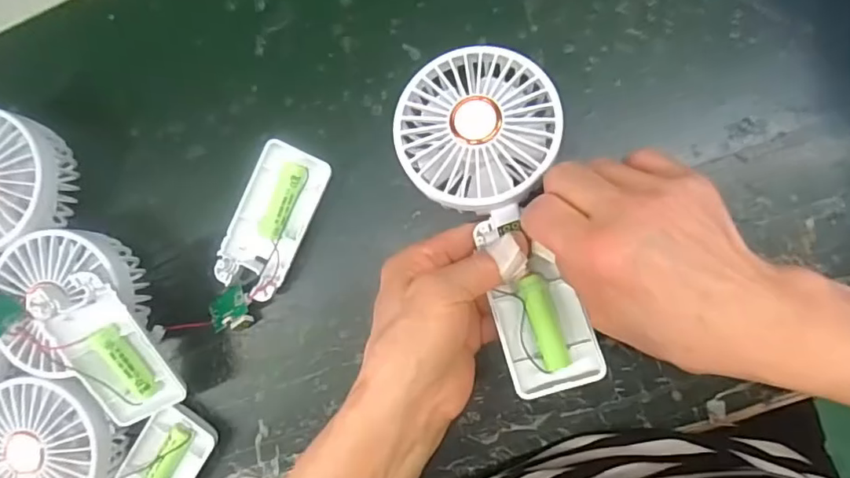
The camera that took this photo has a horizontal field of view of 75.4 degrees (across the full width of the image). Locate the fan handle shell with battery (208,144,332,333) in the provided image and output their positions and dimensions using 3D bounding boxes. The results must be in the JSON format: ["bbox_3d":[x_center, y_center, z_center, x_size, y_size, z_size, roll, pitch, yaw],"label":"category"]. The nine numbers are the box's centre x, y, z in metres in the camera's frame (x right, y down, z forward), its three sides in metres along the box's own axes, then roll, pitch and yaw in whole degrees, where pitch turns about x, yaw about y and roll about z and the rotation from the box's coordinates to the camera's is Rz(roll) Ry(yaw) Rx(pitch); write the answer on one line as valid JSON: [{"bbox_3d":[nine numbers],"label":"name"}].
[{"bbox_3d":[-0.099,0.000,0.342,0.044,0.016,0.116,25,93,7],"label":"fan handle shell with battery"}]

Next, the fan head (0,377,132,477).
[{"bbox_3d":[-0.231,0.126,0.338,0.084,0.035,0.085,0,90,8],"label":"fan head"}]

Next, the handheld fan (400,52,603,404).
[{"bbox_3d":[0.040,-0.013,0.282,0.080,0.027,0.177,-17,82,8],"label":"handheld fan"}]

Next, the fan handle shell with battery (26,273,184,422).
[{"bbox_3d":[-0.178,0.062,0.313,0.041,0.018,0.094,-24,110,7],"label":"fan handle shell with battery"}]

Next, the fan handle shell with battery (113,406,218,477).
[{"bbox_3d":[-0.169,0.149,0.350,0.045,0.015,0.093,33,94,7],"label":"fan handle shell with battery"}]

